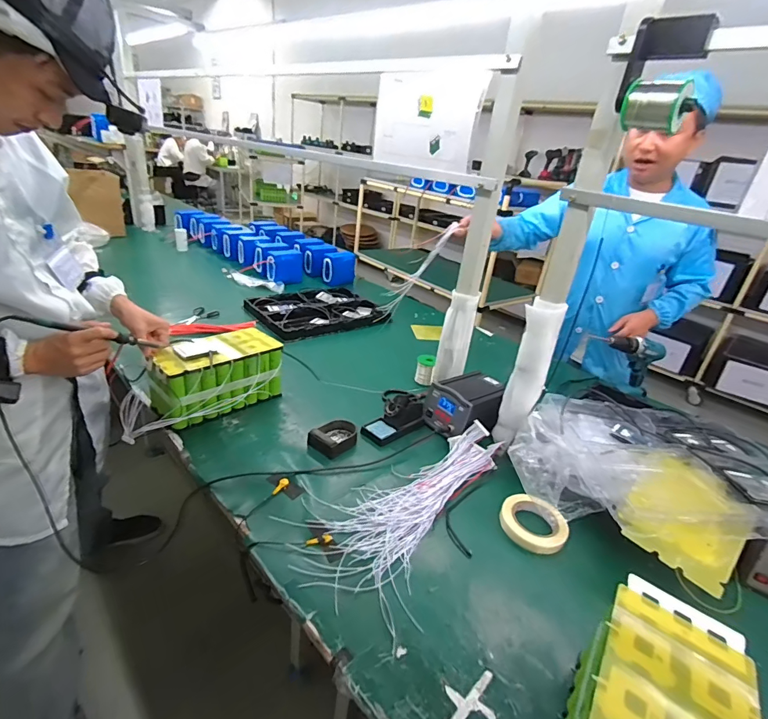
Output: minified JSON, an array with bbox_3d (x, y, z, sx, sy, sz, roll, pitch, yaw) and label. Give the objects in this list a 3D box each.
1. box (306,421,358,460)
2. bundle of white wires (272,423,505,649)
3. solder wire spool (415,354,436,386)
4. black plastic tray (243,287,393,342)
[{"bbox_3d":[-0.108,0.170,0.914,0.079,0.034,0.106,25,32,31],"label":"box"},{"bbox_3d":[0.078,0.261,0.766,0.256,0.027,0.509,27,33,34],"label":"bundle of white wires"},{"bbox_3d":[0.117,0.032,1.207,0.051,0.076,0.062,11,27,8],"label":"solder wire spool"},{"bbox_3d":[-0.253,-0.188,1.581,0.473,0.038,0.373,-14,34,-35],"label":"black plastic tray"}]

